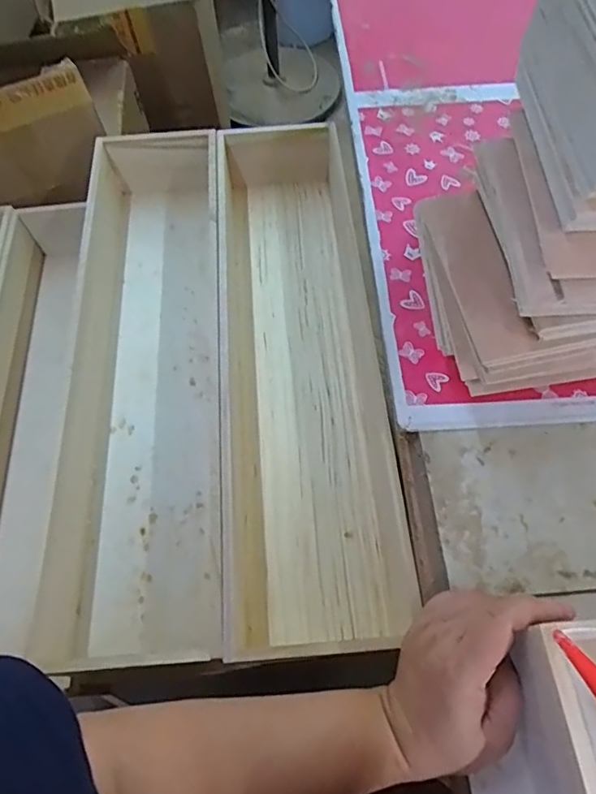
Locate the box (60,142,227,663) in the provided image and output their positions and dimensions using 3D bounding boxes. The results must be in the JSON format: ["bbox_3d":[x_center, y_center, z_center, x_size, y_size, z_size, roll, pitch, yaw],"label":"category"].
[{"bbox_3d":[-0.149,-0.052,0.527,0.138,0.083,0.583,-4,62,1],"label":"box"}]

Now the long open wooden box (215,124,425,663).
[{"bbox_3d":[0.002,-0.054,0.527,0.154,0.084,0.565,-4,62,0],"label":"long open wooden box"}]

